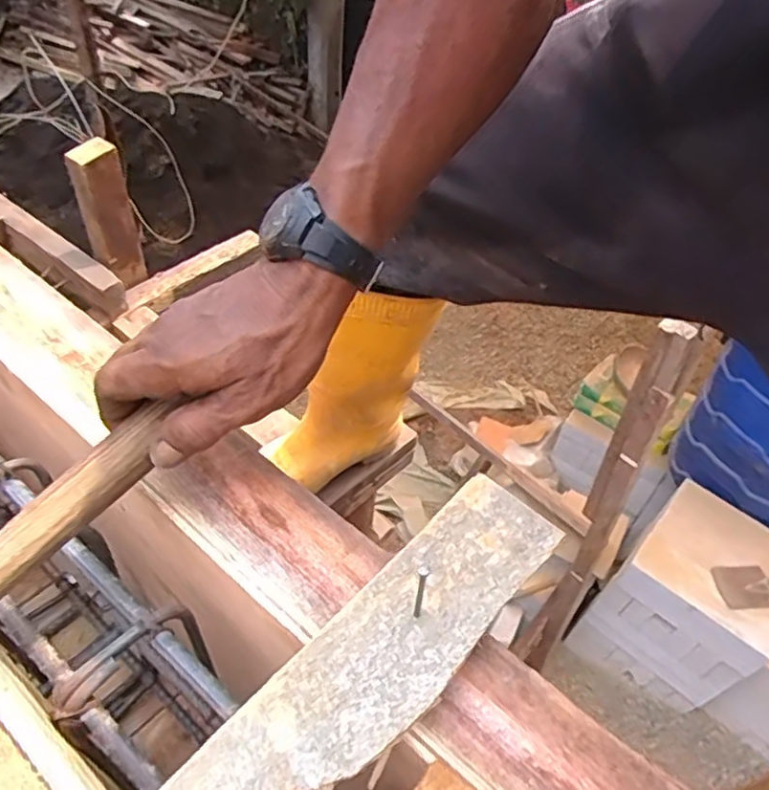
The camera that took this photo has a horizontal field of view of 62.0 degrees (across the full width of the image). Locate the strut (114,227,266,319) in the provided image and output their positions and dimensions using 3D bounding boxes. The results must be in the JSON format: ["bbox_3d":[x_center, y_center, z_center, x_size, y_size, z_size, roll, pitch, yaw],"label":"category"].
[{"bbox_3d":[-0.366,-0.229,1.217,0.044,0.044,0.322,30,50,23],"label":"strut"}]

